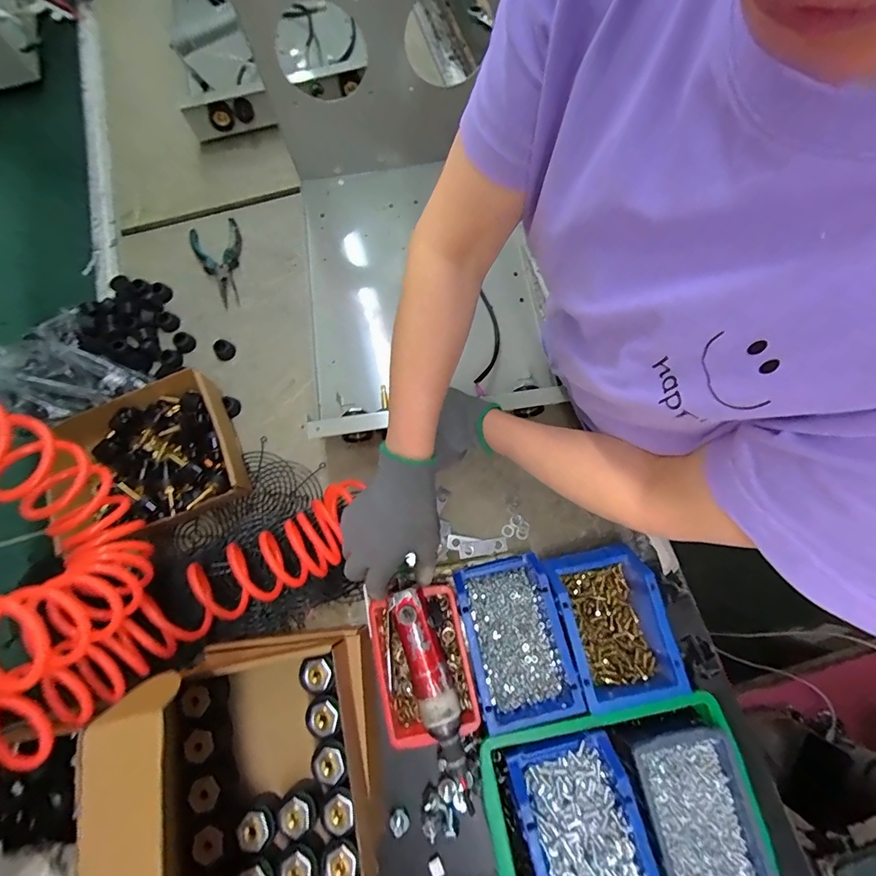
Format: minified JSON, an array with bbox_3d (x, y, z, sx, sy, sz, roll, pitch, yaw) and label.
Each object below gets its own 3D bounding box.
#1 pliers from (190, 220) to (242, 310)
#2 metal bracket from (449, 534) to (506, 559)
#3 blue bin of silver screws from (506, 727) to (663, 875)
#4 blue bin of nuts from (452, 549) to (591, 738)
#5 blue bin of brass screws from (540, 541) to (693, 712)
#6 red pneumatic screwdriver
[{"bbox_3d":[-0.340,-0.271,0.674,0.076,0.017,0.149,-14,73,-3],"label":"pliers"},{"bbox_3d":[0.050,0.139,0.551,0.075,0.006,0.027,3,73,2],"label":"metal bracket"},{"bbox_3d":[0.133,0.364,0.382,0.100,0.044,0.163,-13,73,-2],"label":"blue bin of silver screws"},{"bbox_3d":[0.081,0.221,0.486,0.100,0.077,0.158,-14,73,-3],"label":"blue bin of nuts"},{"bbox_3d":[0.190,0.204,0.489,0.108,0.076,0.152,-14,73,-3],"label":"blue bin of brass screws"},{"bbox_3d":[-0.010,0.230,0.447,0.045,0.038,0.190,-17,76,-4],"label":"red pneumatic screwdriver"}]

